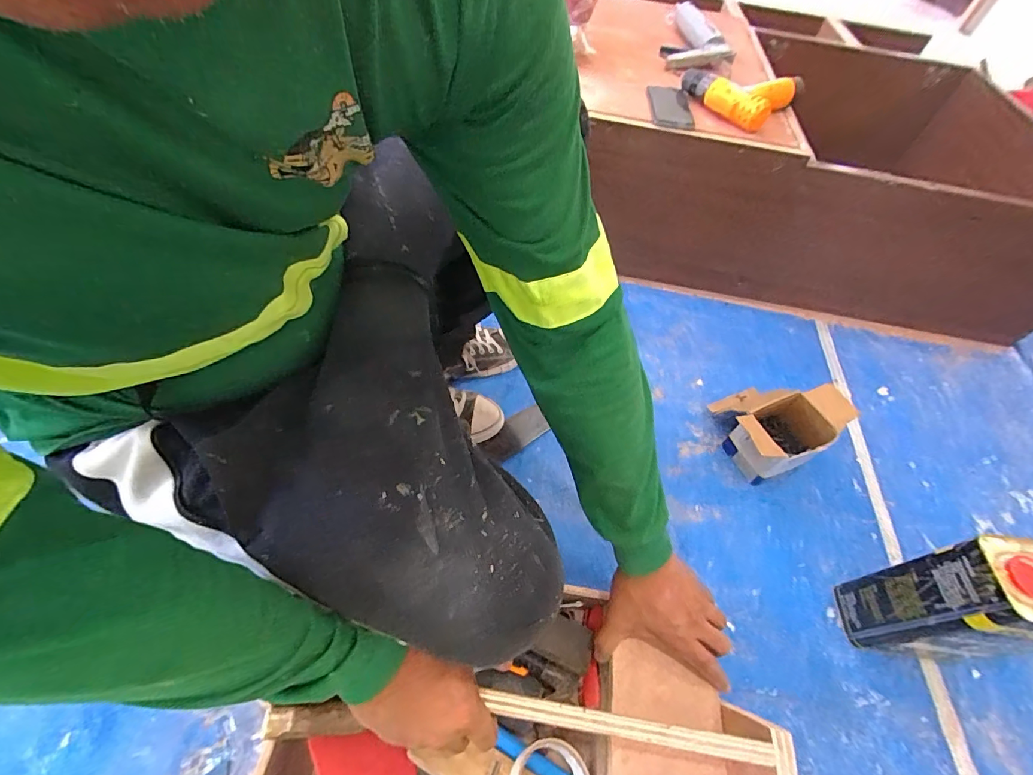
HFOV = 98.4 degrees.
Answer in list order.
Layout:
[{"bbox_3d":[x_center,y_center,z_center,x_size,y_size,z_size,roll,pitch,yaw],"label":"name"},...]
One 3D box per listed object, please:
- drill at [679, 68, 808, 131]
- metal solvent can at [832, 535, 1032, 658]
[{"bbox_3d":[0.411,-0.558,0.844,0.188,0.049,0.178,39,59,20],"label":"drill"},{"bbox_3d":[0.554,0.268,0.550,0.153,0.249,0.092,5,52,-2],"label":"metal solvent can"}]

